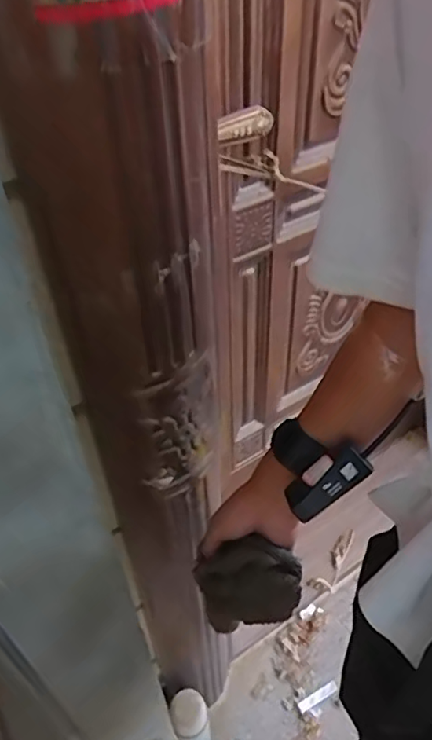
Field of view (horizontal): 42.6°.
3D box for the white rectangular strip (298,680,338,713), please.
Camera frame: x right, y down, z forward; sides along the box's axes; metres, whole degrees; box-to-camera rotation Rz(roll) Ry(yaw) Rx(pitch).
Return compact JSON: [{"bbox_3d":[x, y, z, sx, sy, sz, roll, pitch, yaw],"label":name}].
[{"bbox_3d":[0.214,0.685,1.164,0.092,0.008,0.020,-21,47,-19],"label":"white rectangular strip"}]

